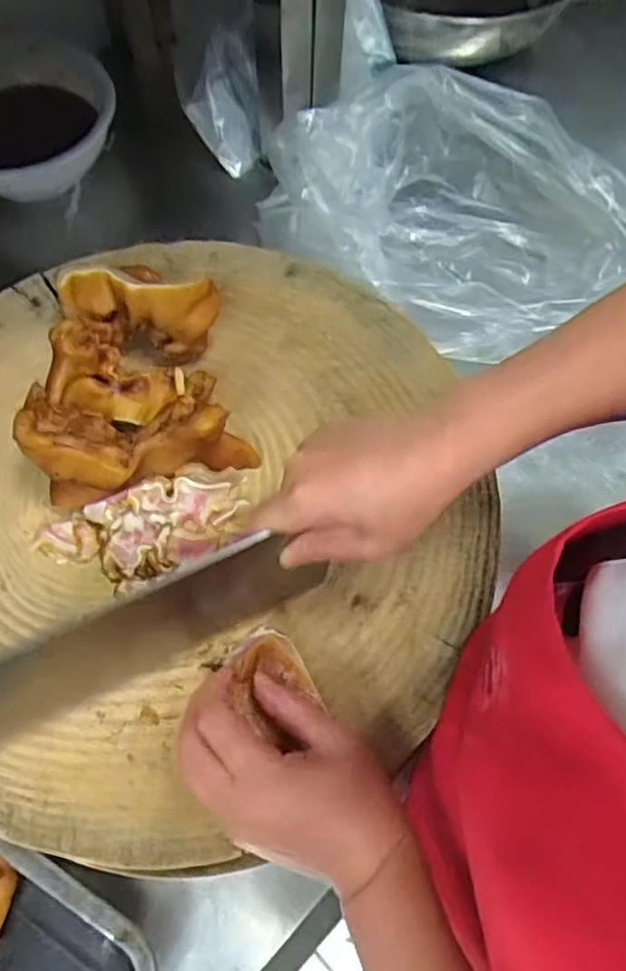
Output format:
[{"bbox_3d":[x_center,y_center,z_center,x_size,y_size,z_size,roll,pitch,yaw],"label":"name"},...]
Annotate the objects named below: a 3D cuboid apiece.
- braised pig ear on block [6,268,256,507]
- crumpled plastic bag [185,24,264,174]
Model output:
[{"bbox_3d":[-0.131,-0.079,0.459,0.145,0.065,0.170,-14,68,-8],"label":"braised pig ear on block"},{"bbox_3d":[-0.092,-0.406,0.669,0.076,0.102,0.091,-15,68,-8],"label":"crumpled plastic bag"}]

